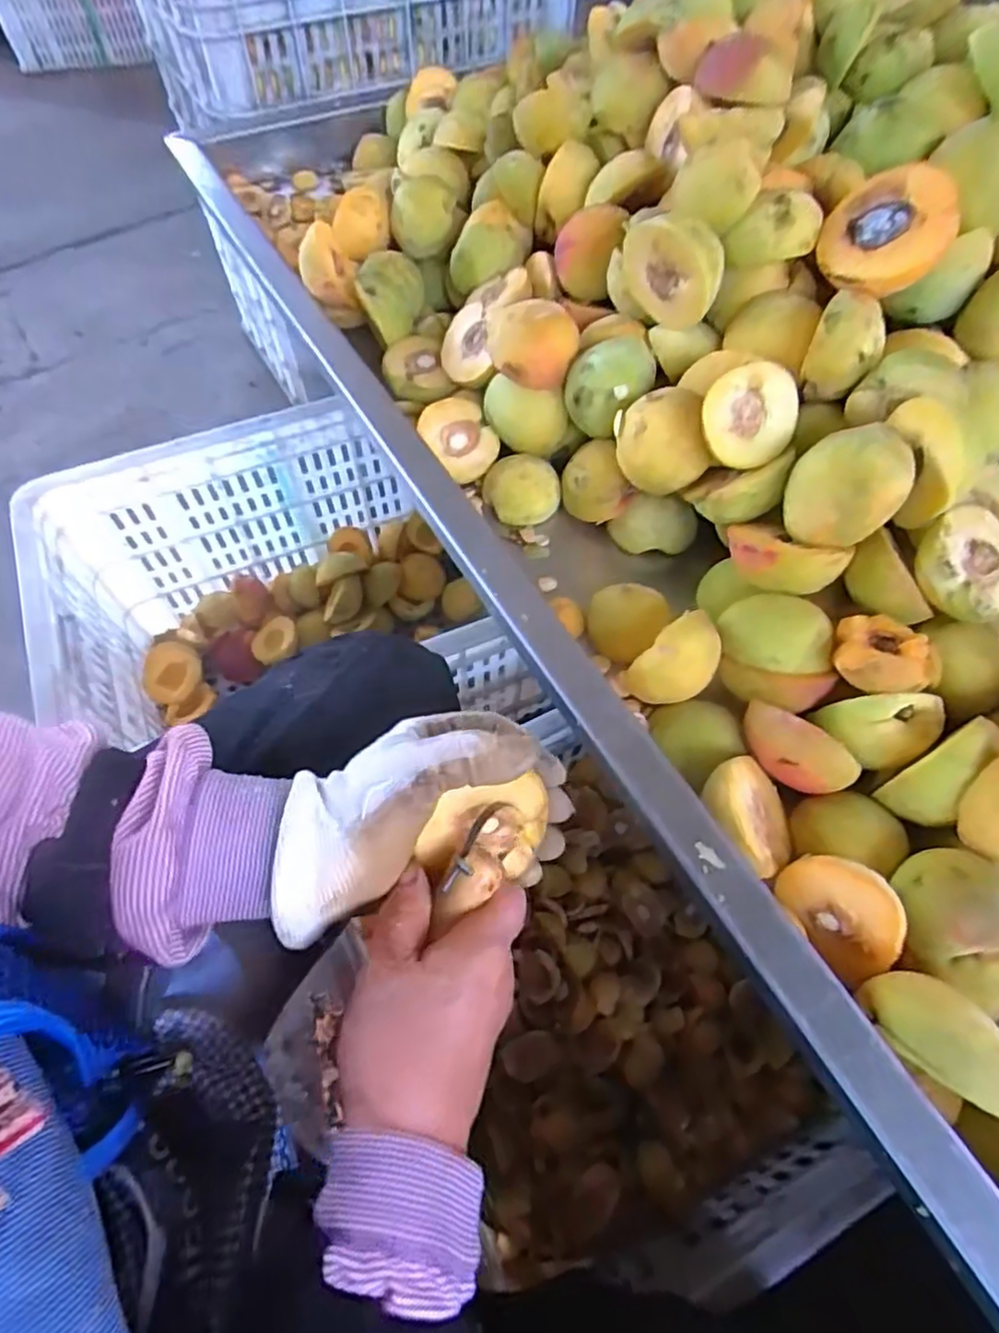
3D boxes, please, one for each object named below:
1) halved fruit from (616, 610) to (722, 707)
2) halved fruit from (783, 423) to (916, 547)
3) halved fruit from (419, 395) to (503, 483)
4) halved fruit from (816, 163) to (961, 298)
[{"bbox_3d":[0.096,-0.001,0.365,0.037,0.057,0.019,38,25,-3],"label":"halved fruit"},{"bbox_3d":[0.185,-0.096,0.359,0.056,0.065,0.028,48,31,17],"label":"halved fruit"},{"bbox_3d":[-0.031,-0.161,0.484,0.054,0.030,0.054,1,88,-17],"label":"halved fruit"},{"bbox_3d":[0.226,-0.246,0.391,0.068,0.036,0.068,-26,67,27],"label":"halved fruit"}]

